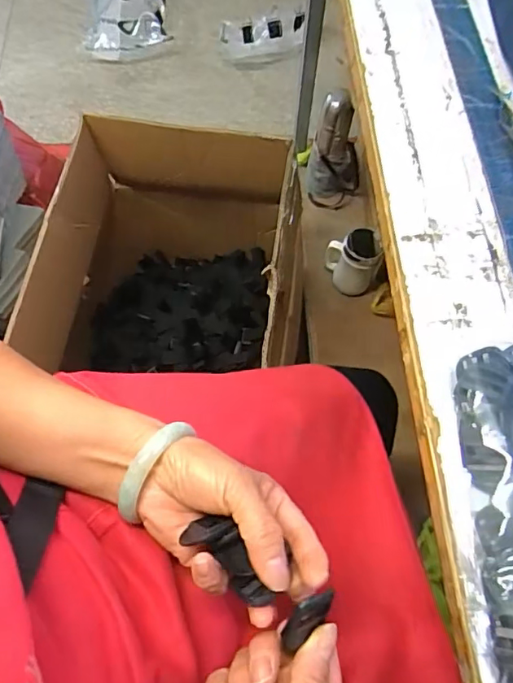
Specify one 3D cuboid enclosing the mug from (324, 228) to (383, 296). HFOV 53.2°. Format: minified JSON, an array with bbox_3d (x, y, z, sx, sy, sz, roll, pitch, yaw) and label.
[{"bbox_3d":[0.189,-0.158,1.018,0.100,0.125,0.073,10,66,4],"label":"mug"}]

